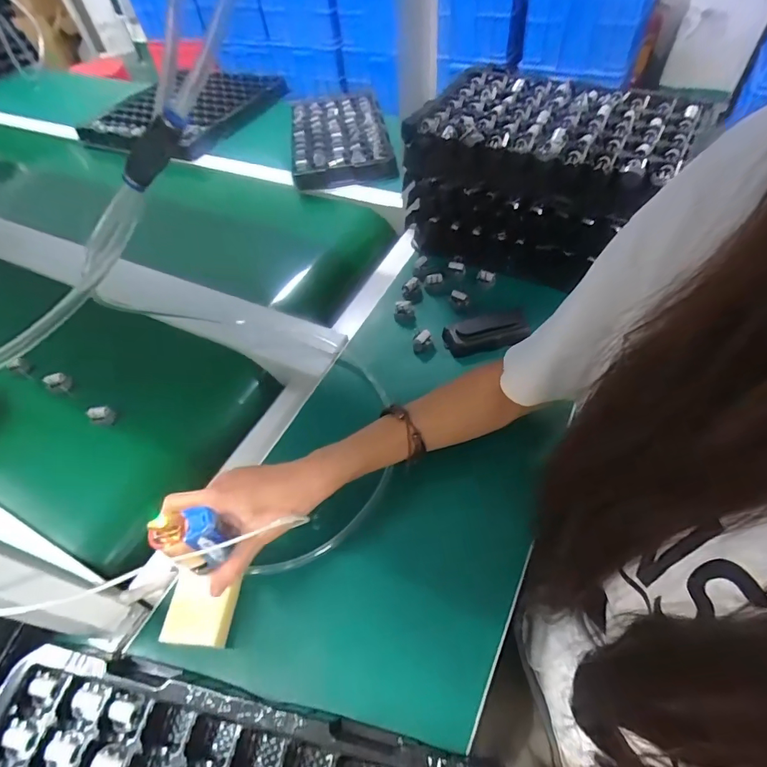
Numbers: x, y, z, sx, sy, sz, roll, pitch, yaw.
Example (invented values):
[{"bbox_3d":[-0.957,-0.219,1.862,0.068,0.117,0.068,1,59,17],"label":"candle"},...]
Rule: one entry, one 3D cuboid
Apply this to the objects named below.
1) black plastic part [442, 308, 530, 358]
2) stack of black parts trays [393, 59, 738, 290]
[{"bbox_3d":[0.134,-0.068,0.583,0.104,0.027,0.054,-18,53,-8],"label":"black plastic part"},{"bbox_3d":[0.220,-0.282,0.625,0.339,0.175,0.209,25,59,22],"label":"stack of black parts trays"}]

